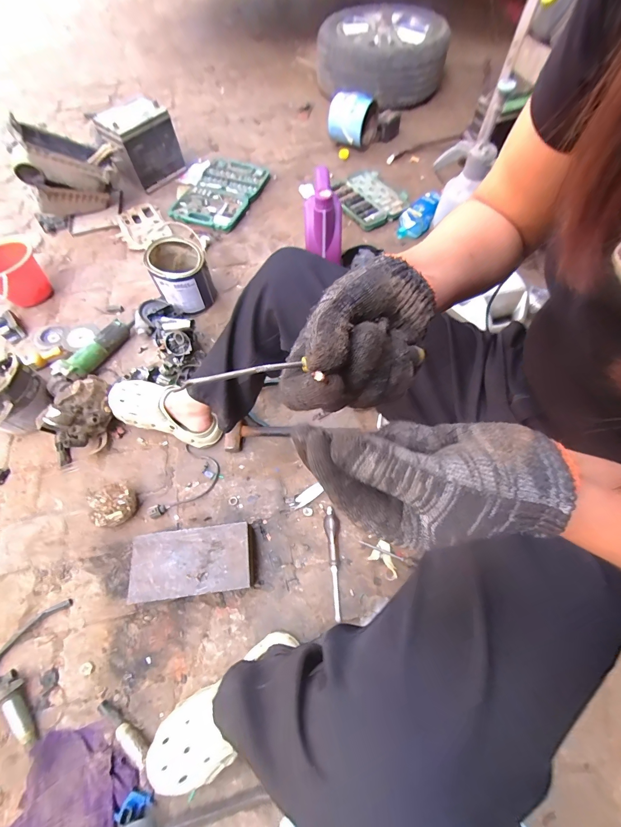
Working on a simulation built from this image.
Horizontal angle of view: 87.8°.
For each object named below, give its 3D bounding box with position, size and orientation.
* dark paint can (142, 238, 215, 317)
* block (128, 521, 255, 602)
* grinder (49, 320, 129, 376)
[{"bbox_3d":[-0.364,-0.386,0.922,0.145,0.157,0.152,-17,64,-7],"label":"dark paint can"},{"bbox_3d":[-0.225,0.290,0.634,0.216,0.067,0.116,-9,64,-3],"label":"block"},{"bbox_3d":[-0.568,-0.162,0.859,0.064,0.062,0.210,36,70,18],"label":"grinder"}]

